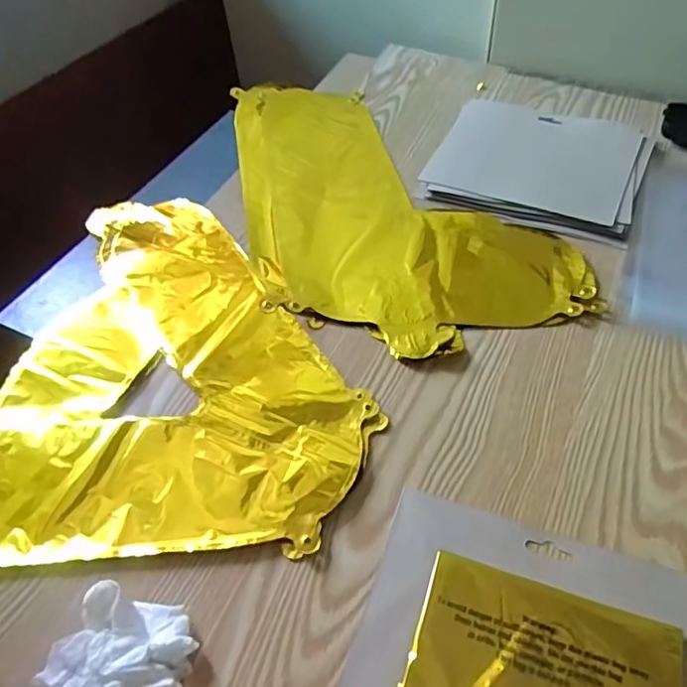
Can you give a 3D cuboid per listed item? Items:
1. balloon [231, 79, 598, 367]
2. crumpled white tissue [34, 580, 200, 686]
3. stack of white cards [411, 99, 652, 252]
[{"bbox_3d":[0.012,-0.142,0.573,0.224,0.015,0.436,-28,55,-18],"label":"balloon"},{"bbox_3d":[-0.128,0.180,0.326,0.078,0.021,0.071,14,53,15],"label":"crumpled white tissue"},{"bbox_3d":[0.201,-0.187,0.600,0.205,0.012,0.187,17,54,16],"label":"stack of white cards"}]

